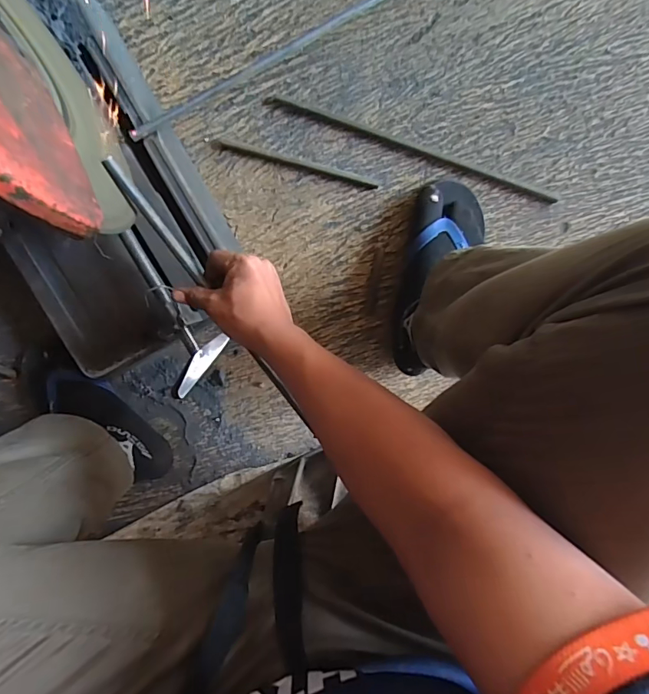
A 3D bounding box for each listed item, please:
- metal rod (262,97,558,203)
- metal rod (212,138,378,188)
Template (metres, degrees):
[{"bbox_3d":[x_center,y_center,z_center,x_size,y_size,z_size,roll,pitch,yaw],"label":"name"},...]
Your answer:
[{"bbox_3d":[0.118,-0.268,0.604,0.415,0.005,0.012,19,98,-2],"label":"metal rod"},{"bbox_3d":[-0.040,-0.252,0.607,0.228,0.004,0.011,15,98,-1],"label":"metal rod"}]

